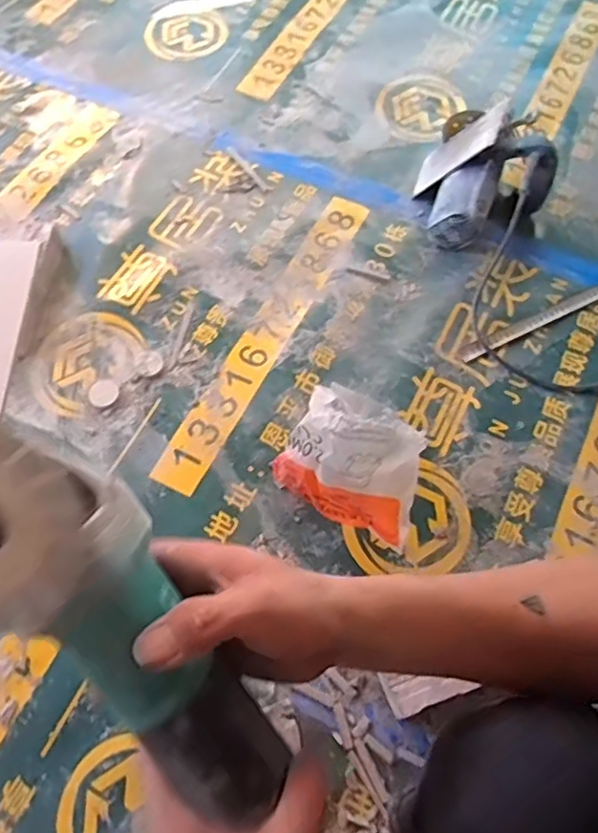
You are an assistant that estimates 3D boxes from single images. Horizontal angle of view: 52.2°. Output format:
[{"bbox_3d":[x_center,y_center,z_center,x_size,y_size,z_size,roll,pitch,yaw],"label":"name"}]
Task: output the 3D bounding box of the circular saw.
[{"bbox_3d":[0.287,-0.363,0.935,0.199,0.141,0.208,0,65,0],"label":"circular saw"}]

